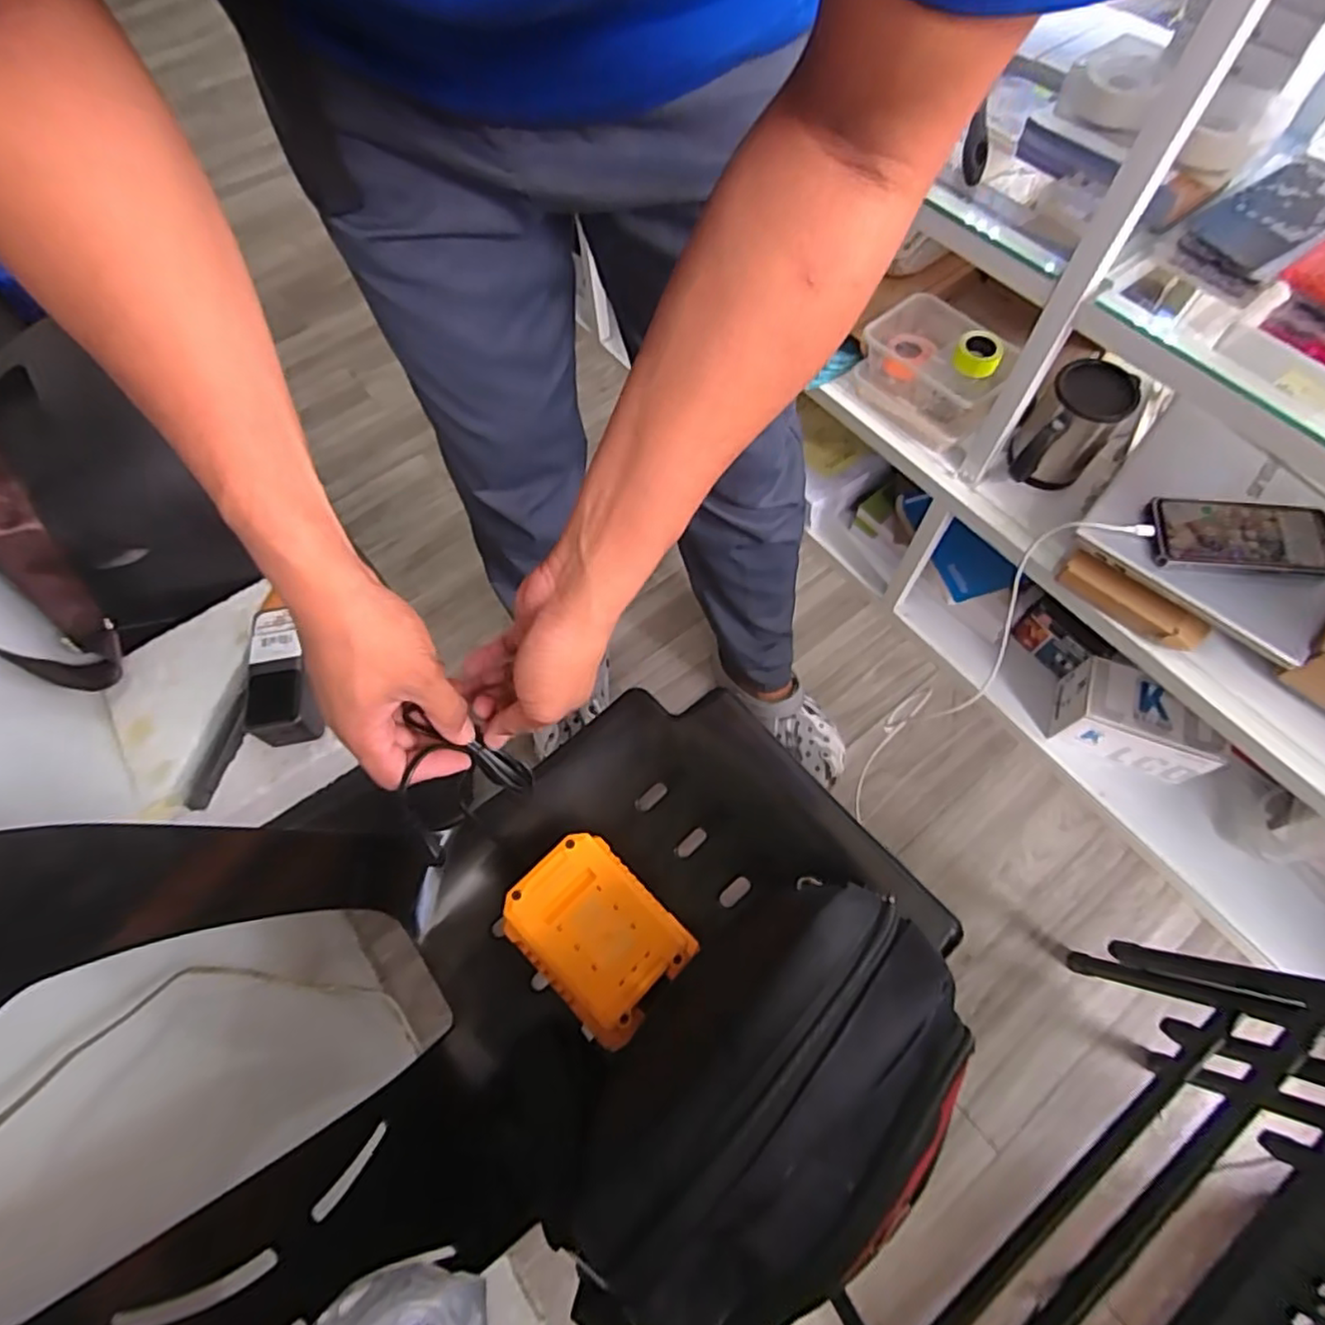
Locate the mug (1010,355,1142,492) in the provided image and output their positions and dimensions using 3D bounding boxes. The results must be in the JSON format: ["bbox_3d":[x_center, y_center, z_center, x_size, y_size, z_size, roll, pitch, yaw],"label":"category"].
[{"bbox_3d":[0.456,-0.257,0.763,0.086,0.128,0.118,39,71,18],"label":"mug"}]

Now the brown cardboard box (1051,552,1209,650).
[{"bbox_3d":[0.493,-0.065,0.694,0.144,0.043,0.026,39,71,18],"label":"brown cardboard box"}]

